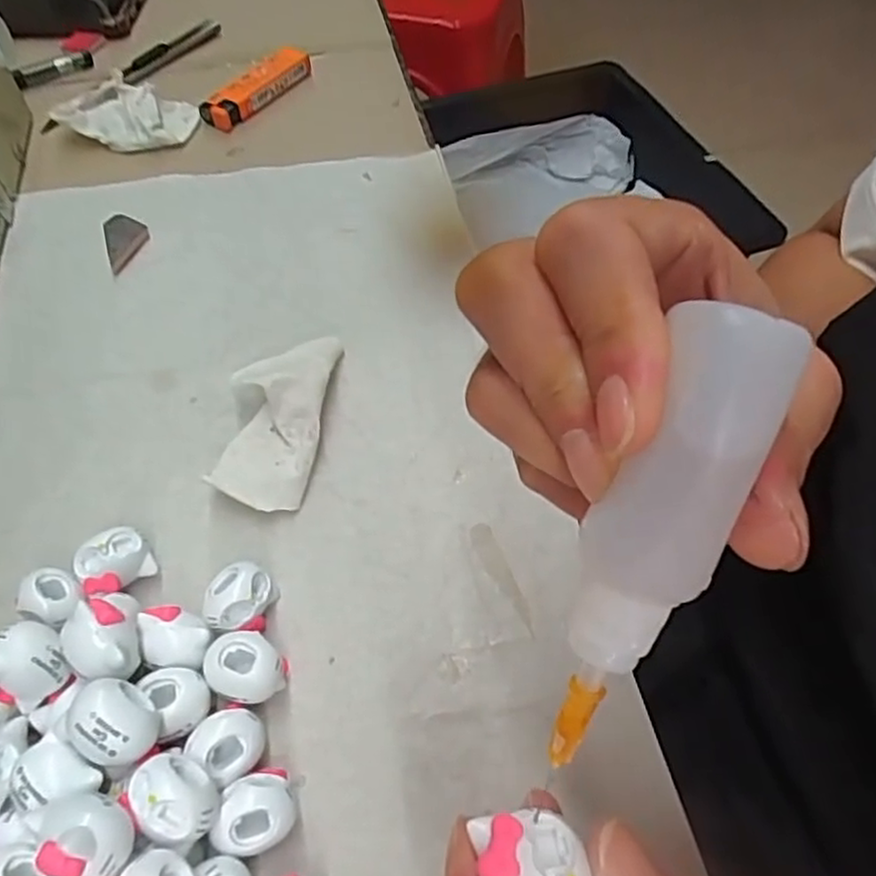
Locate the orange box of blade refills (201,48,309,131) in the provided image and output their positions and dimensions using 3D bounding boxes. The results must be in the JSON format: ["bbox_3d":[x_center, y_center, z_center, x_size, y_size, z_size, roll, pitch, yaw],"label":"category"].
[{"bbox_3d":[-0.113,-0.221,0.438,0.022,0.015,0.078,31,61,19],"label":"orange box of blade refills"}]

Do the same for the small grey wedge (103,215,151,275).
[{"bbox_3d":[-0.161,-0.103,0.362,0.021,0.005,0.035,-18,56,-8],"label":"small grey wedge"}]

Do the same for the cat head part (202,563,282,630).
[{"bbox_3d":[-0.070,0.058,0.249,0.021,0.020,0.023,-2,56,3],"label":"cat head part"}]

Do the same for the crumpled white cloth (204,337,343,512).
[{"bbox_3d":[-0.065,-0.011,0.290,0.037,0.024,0.083,5,56,8],"label":"crumpled white cloth"}]

